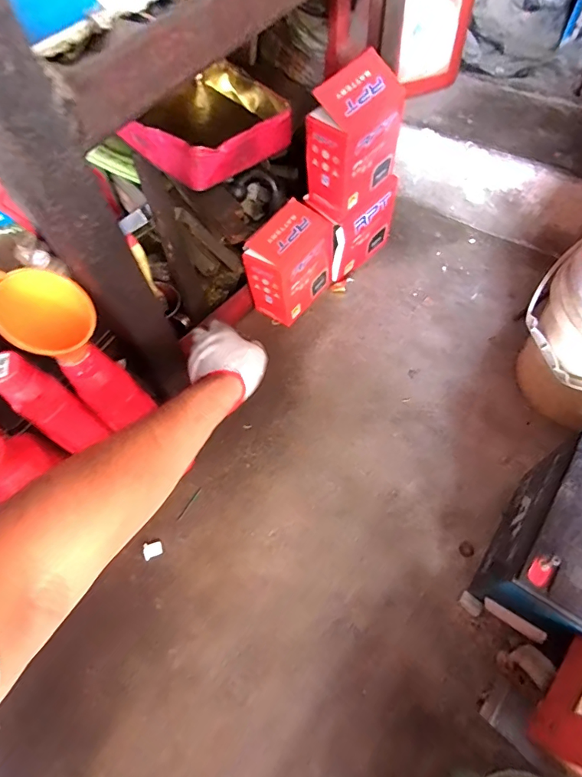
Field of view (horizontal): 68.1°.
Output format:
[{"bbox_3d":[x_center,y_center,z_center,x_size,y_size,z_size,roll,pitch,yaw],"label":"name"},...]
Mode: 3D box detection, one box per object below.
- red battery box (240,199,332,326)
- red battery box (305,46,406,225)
[{"bbox_3d":[-0.001,-0.200,0.721,0.086,0.152,0.133,31,68,20],"label":"red battery box"},{"bbox_3d":[0.092,-0.362,0.636,0.080,0.175,0.126,36,69,22],"label":"red battery box"}]

